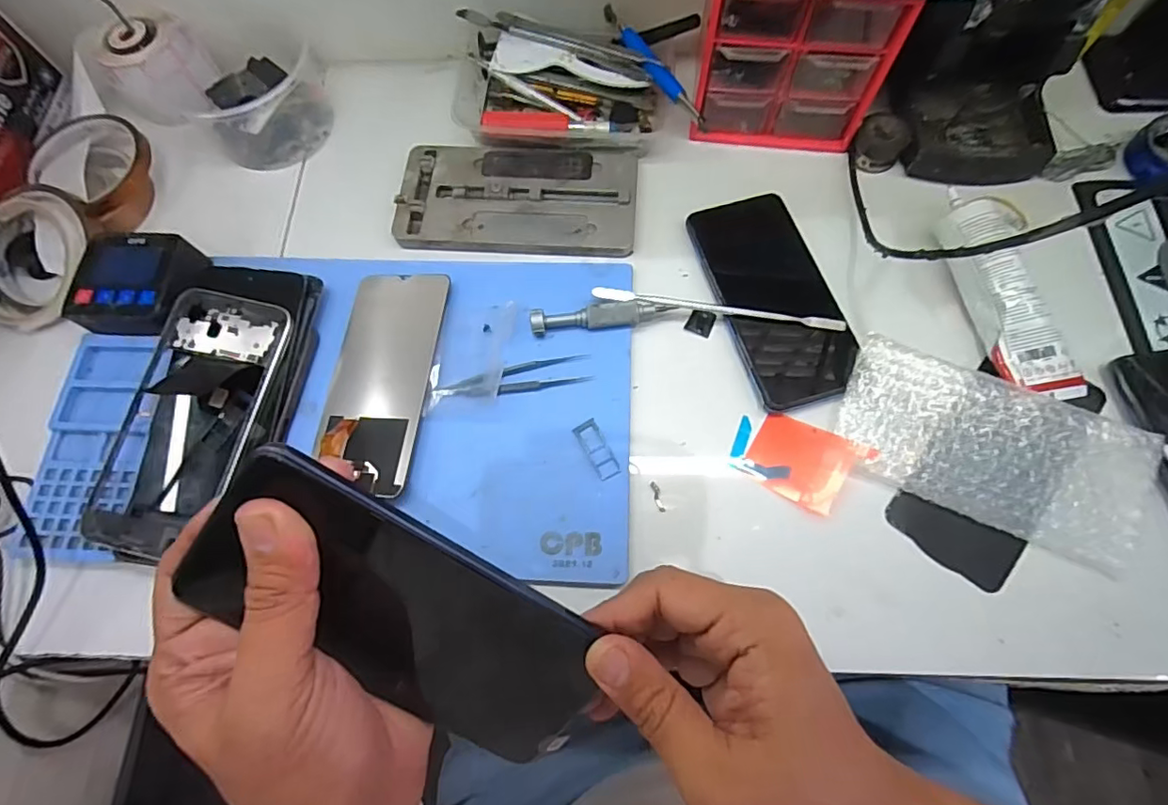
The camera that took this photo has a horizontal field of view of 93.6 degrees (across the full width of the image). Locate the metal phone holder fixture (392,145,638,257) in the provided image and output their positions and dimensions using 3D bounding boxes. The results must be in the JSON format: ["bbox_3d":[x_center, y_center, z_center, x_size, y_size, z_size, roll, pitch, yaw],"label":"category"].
[{"bbox_3d":[-0.051,-0.156,0.417,0.179,0.010,0.092,3,71,3],"label":"metal phone holder fixture"}]

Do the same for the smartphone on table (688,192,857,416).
[{"bbox_3d":[0.133,-0.078,0.383,0.076,0.015,0.164,-15,71,-3],"label":"smartphone on table"}]

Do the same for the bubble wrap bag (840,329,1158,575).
[{"bbox_3d":[0.246,0.027,0.332,0.172,0.008,0.089,22,86,11],"label":"bubble wrap bag"}]

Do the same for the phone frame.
[{"bbox_3d":[-0.248,0.011,0.346,0.079,0.011,0.168,14,79,5],"label":"phone frame"}]

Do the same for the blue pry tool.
[{"bbox_3d":[0.052,-0.254,0.415,0.014,0.012,0.131,-32,73,-9],"label":"blue pry tool"}]

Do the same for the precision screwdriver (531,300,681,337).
[{"bbox_3d":[0.012,-0.058,0.376,0.095,0.016,0.016,-4,71,0],"label":"precision screwdriver"}]

